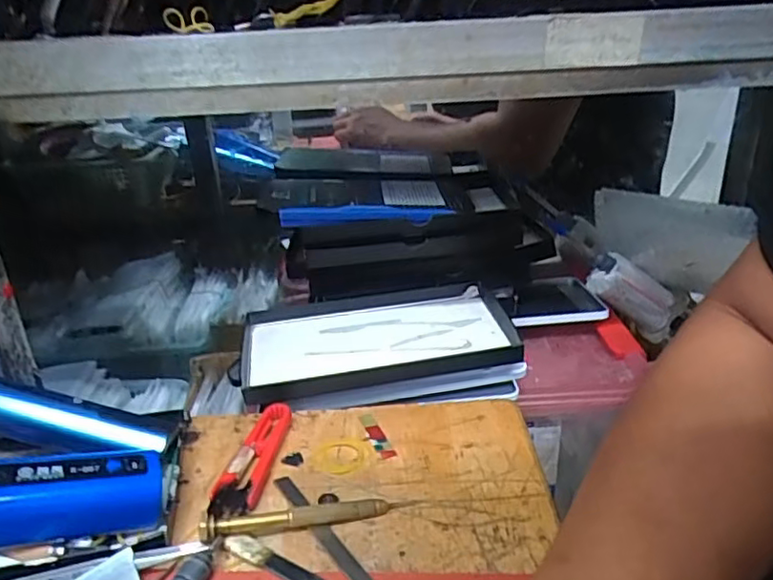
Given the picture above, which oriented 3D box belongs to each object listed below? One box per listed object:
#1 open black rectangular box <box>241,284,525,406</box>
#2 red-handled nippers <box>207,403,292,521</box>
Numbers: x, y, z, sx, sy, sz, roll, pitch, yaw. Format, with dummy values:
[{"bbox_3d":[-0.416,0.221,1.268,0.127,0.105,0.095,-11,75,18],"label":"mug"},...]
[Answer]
[{"bbox_3d":[-0.006,0.039,0.468,0.197,0.027,0.109,-7,26,-8],"label":"open black rectangular box"},{"bbox_3d":[-0.077,0.097,0.356,0.026,0.011,0.095,0,26,7],"label":"red-handled nippers"}]

